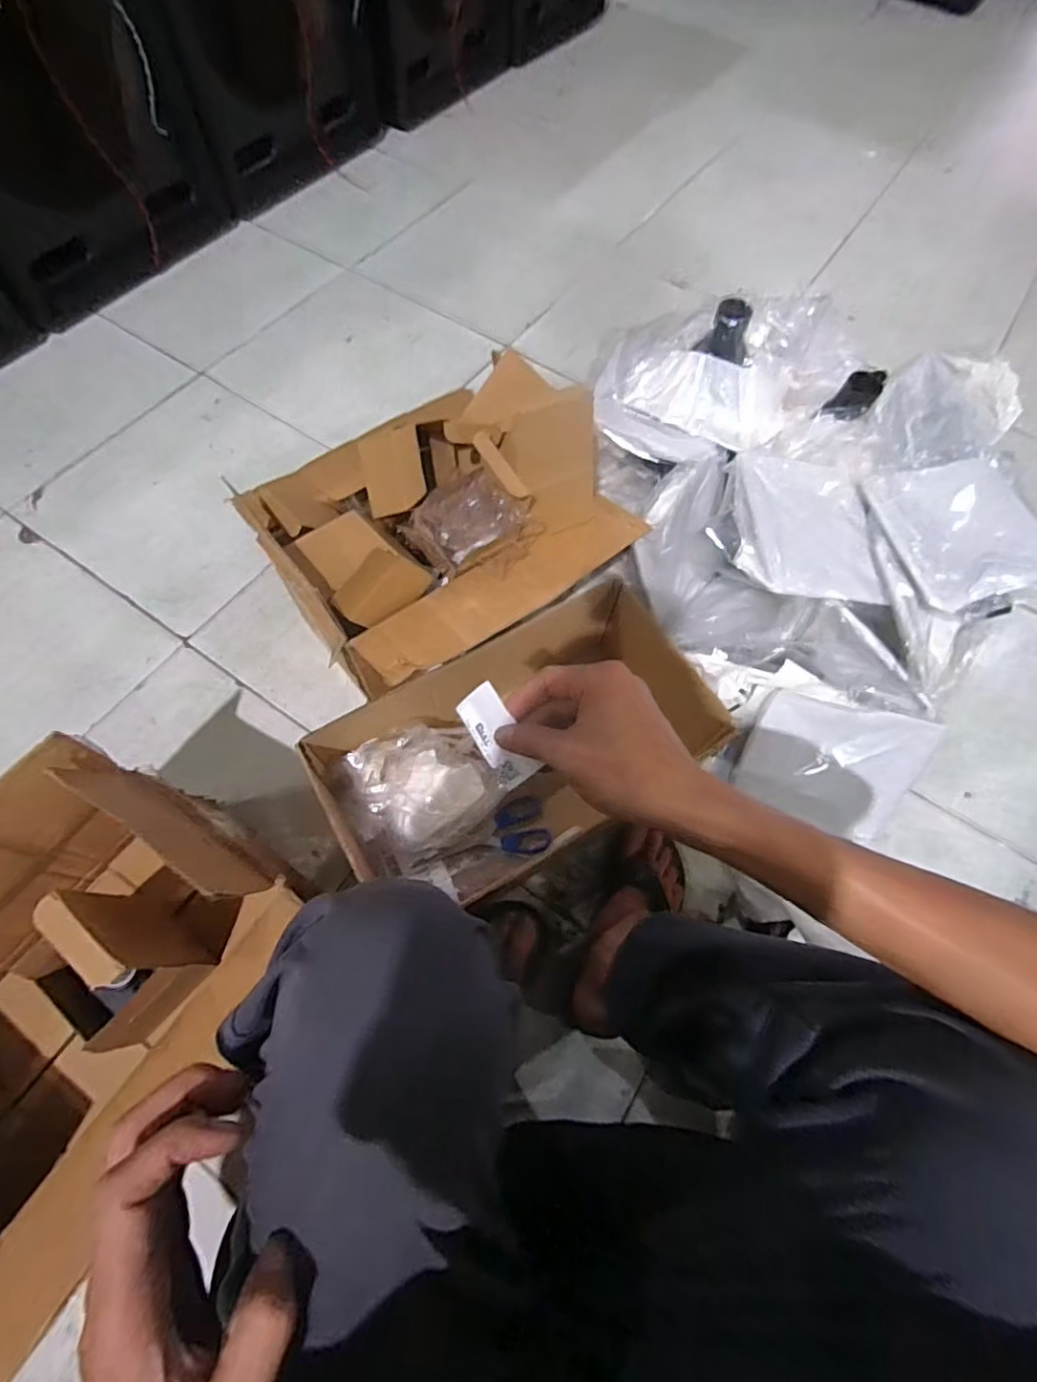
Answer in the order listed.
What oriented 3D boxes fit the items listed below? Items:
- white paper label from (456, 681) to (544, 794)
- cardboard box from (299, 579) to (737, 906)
[{"bbox_3d":[-0.014,0.030,0.370,0.032,0.004,0.065,-36,82,21],"label":"white paper label"},{"bbox_3d":[-0.001,0.078,0.685,0.419,0.161,0.242,-29,71,-13],"label":"cardboard box"}]

